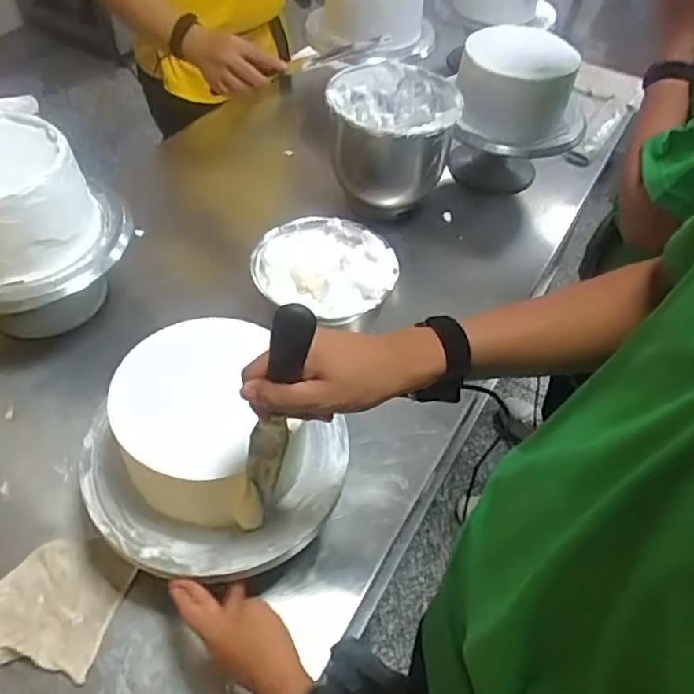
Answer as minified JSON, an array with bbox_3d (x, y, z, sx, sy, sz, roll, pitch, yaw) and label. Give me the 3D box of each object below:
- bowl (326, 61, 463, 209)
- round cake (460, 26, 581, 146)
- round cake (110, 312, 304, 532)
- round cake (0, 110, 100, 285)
[{"bbox_3d":[0.078,-0.369,1.096,0.203,0.165,0.203,3,50,-3],"label":"bowl"},{"bbox_3d":[0.290,-0.456,1.081,0.188,0.120,0.198,3,50,-3],"label":"round cake"},{"bbox_3d":[-0.145,0.078,0.645,0.175,0.106,0.184,3,50,-3],"label":"round cake"},{"bbox_3d":[-0.442,-0.197,0.796,0.189,0.127,0.189,-22,56,-22],"label":"round cake"}]

